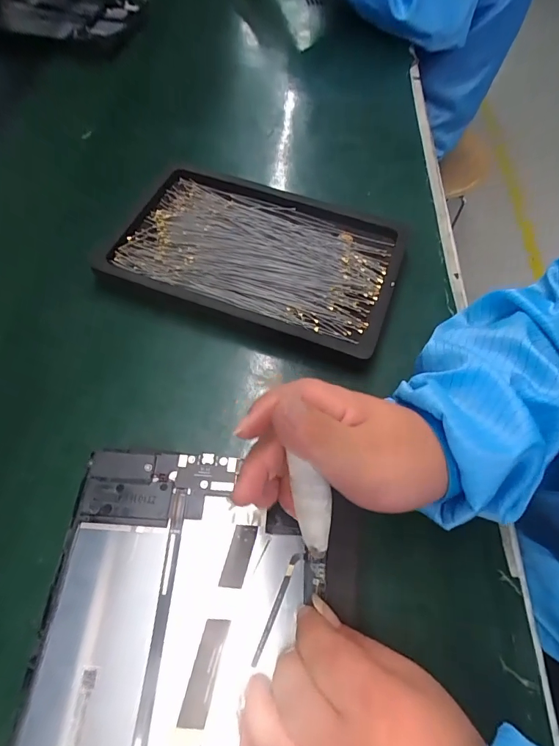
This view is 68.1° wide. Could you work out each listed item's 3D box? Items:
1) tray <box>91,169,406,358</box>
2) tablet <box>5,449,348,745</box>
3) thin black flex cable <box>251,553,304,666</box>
[{"bbox_3d":[-0.024,-0.105,0.370,0.248,0.025,0.150,16,61,8],"label":"tray"},{"bbox_3d":[-0.047,0.160,0.204,0.157,0.007,0.238,4,60,1],"label":"tablet"},{"bbox_3d":[-0.001,0.127,0.226,0.005,0.004,0.058,22,62,11],"label":"thin black flex cable"}]

